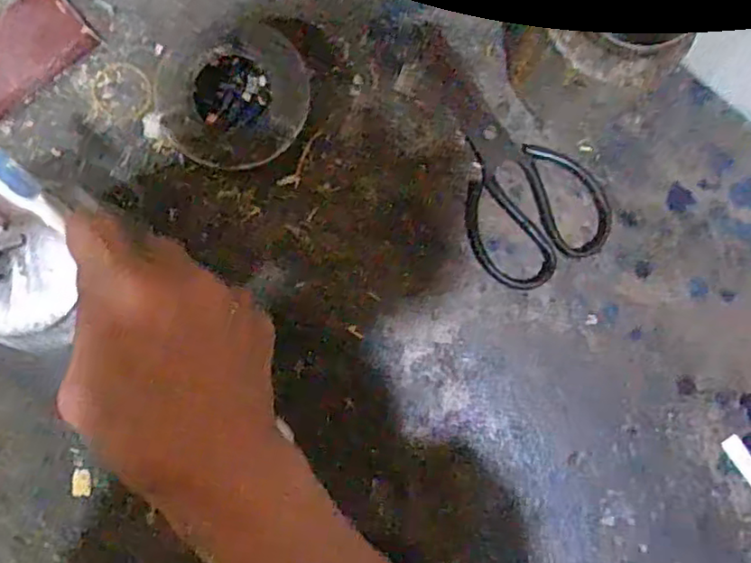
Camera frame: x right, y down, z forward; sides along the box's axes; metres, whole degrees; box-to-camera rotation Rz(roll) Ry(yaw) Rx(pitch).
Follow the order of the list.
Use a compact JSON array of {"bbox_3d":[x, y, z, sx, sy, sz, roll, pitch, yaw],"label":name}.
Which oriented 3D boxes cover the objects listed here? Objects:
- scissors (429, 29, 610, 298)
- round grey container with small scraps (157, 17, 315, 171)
[{"bbox_3d":[0.089,-0.096,0.474,0.102,0.005,0.201,-33,87,-3],"label":"scissors"},{"bbox_3d":[-0.101,-0.140,0.457,0.104,0.032,0.117,9,86,-1],"label":"round grey container with small scraps"}]

